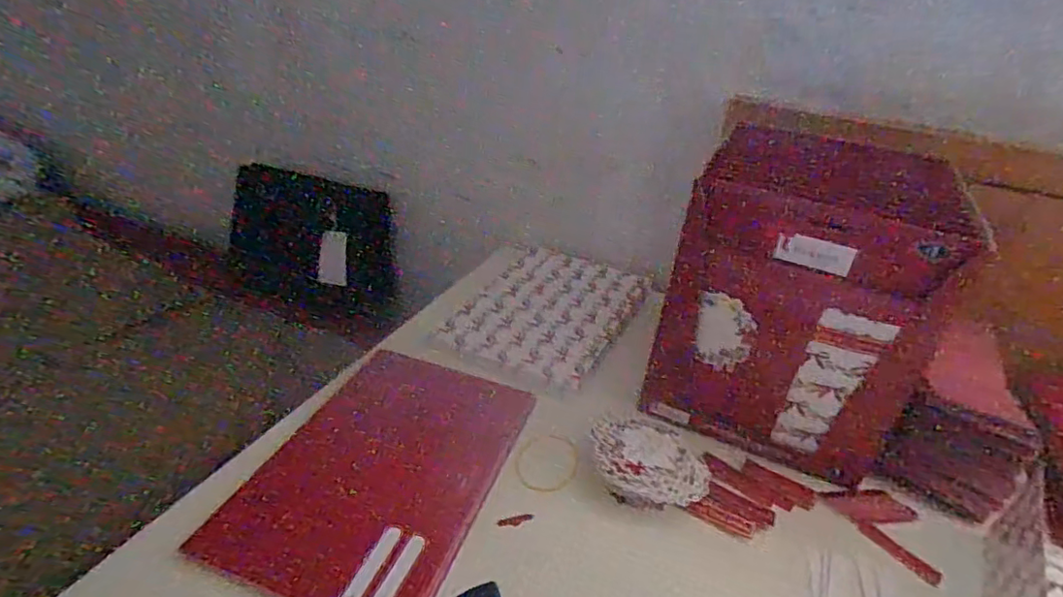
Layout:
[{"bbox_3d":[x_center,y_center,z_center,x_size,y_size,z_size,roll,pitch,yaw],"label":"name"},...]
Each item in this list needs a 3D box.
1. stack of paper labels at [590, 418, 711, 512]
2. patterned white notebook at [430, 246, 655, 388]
[{"bbox_3d":[0.098,0.138,0.488,0.093,0.028,0.083,4,29,-4],"label":"stack of paper labels"},{"bbox_3d":[0.025,0.011,0.697,0.178,0.018,0.257,17,31,19],"label":"patterned white notebook"}]

